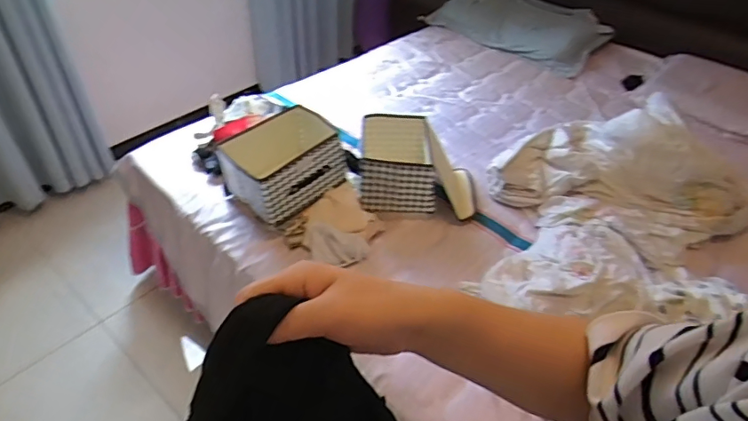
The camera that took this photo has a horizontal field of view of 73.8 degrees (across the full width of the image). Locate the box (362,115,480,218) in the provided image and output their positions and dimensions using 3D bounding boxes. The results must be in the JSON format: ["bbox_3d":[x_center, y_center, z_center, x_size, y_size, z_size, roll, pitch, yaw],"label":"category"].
[{"bbox_3d":[0.125,-0.123,1.395,0.327,0.191,0.278,3,42,-1],"label":"box"}]

